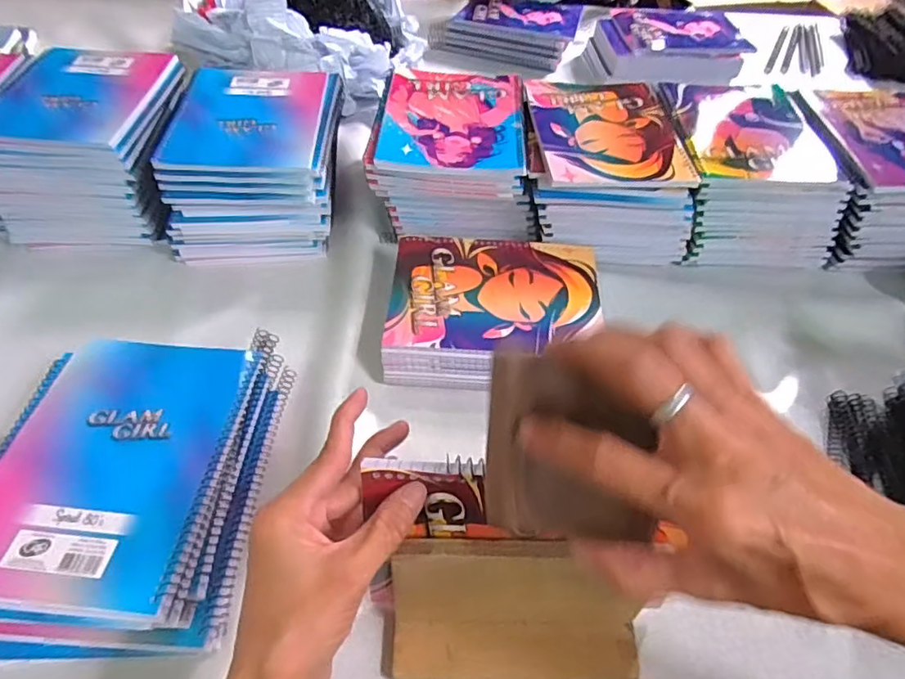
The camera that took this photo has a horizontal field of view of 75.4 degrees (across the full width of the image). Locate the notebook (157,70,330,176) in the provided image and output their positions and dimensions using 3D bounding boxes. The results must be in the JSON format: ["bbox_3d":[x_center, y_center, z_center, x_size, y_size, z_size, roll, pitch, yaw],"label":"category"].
[{"bbox_3d":[-0.212,-0.240,0.613,0.145,0.006,0.192,-1,48,-4],"label":"notebook"}]

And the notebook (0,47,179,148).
[{"bbox_3d":[-0.399,-0.266,0.628,0.148,0.005,0.201,4,48,-2],"label":"notebook"}]

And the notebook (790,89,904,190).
[{"bbox_3d":[0.482,-0.226,0.642,0.161,0.018,0.200,2,48,-2],"label":"notebook"}]

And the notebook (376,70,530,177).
[{"bbox_3d":[0.002,-0.241,0.628,0.148,0.008,0.193,4,48,-1],"label":"notebook"}]

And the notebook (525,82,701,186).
[{"bbox_3d":[0.166,-0.230,0.629,0.152,0.008,0.203,1,48,-3],"label":"notebook"}]

